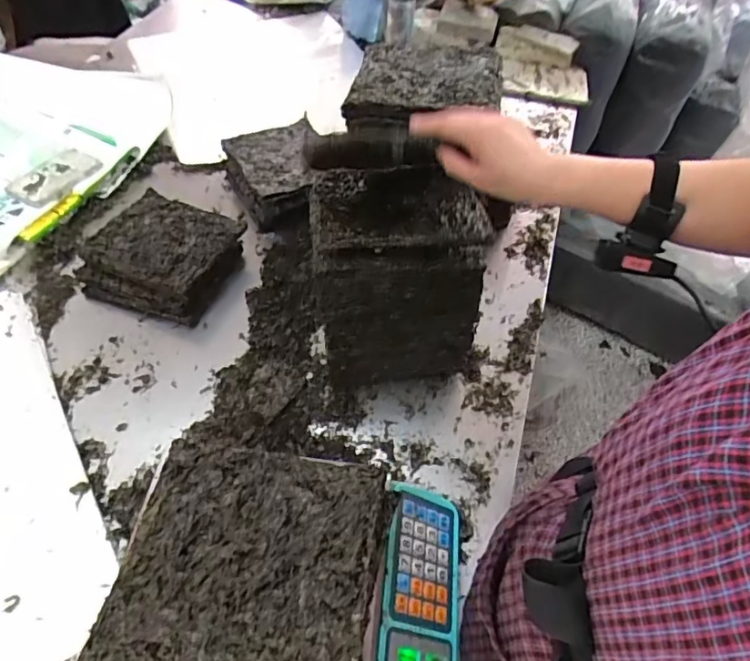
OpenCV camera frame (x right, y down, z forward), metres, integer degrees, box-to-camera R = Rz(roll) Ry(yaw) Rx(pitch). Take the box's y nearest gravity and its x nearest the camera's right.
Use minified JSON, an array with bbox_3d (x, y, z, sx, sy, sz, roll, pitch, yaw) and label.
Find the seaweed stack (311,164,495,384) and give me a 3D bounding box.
[{"bbox_3d":[0.026,-0.078,0.722,0.196,0.255,0.177,-5,52,-3],"label":"seaweed stack"}]

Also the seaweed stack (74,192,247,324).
[{"bbox_3d":[-0.345,-0.124,0.861,0.205,0.073,0.197,17,54,13],"label":"seaweed stack"}]

